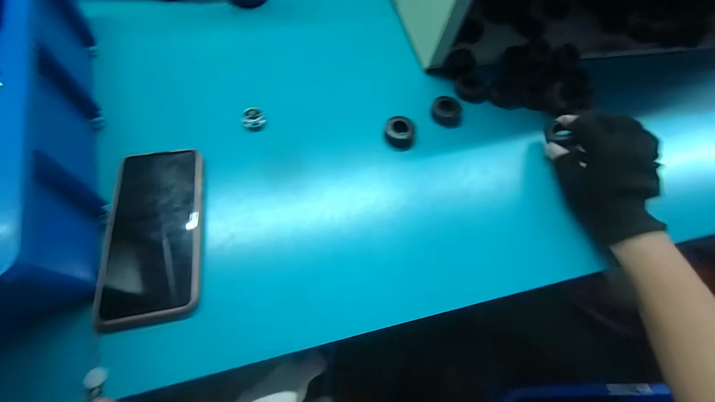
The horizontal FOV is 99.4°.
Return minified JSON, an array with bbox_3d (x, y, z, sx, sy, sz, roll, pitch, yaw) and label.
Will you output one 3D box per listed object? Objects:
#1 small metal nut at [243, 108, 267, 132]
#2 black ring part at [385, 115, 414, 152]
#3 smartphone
[{"bbox_3d":[-0.124,-0.098,0.367,0.022,0.017,0.024,1,57,-2],"label":"small metal nut"},{"bbox_3d":[0.052,-0.083,0.369,0.036,0.018,0.039,1,57,-2],"label":"black ring part"},{"bbox_3d":[-0.192,0.026,0.290,0.080,0.015,0.171,-9,64,-10],"label":"smartphone"}]

